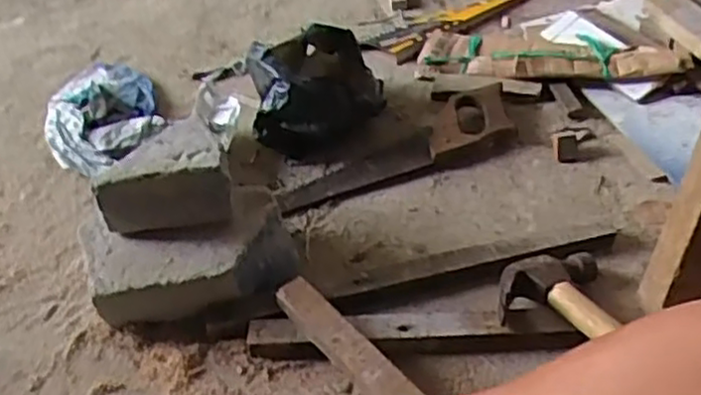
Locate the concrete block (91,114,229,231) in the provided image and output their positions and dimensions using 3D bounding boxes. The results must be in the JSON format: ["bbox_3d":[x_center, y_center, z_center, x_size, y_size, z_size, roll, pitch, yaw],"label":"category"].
[{"bbox_3d":[-0.188,-0.023,0.743,0.130,0.062,0.092,-10,41,-3],"label":"concrete block"}]

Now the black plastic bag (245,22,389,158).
[{"bbox_3d":[-0.038,-0.134,0.934,0.168,0.131,0.143,-9,41,-2],"label":"black plastic bag"}]

